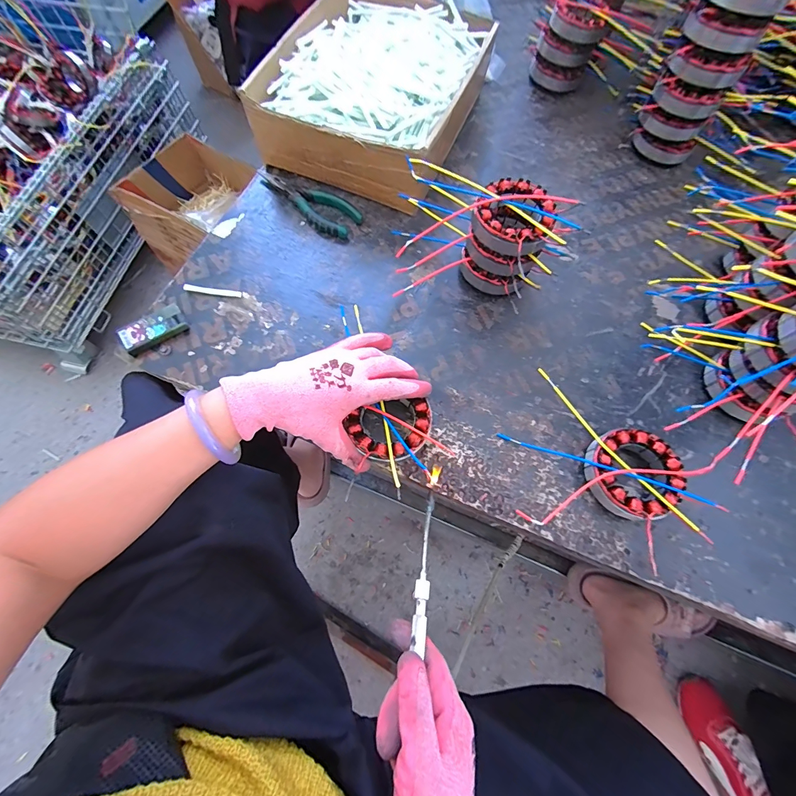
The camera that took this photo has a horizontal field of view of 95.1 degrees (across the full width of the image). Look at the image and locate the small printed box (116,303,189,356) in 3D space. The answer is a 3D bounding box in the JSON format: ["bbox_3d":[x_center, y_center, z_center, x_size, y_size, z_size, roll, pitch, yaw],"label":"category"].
[{"bbox_3d":[-0.276,-0.077,0.409,0.066,0.017,0.037,-33,74,-13],"label":"small printed box"}]

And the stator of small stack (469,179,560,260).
[{"bbox_3d":[0.126,-0.193,0.396,0.082,0.038,0.086,1,70,-2],"label":"stator of small stack"}]

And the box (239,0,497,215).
[{"bbox_3d":[-0.022,-0.439,0.516,0.241,0.098,0.330,20,70,5],"label":"box"}]

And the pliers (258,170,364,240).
[{"bbox_3d":[-0.117,-0.266,0.490,0.148,0.016,0.055,40,73,12],"label":"pliers"}]

